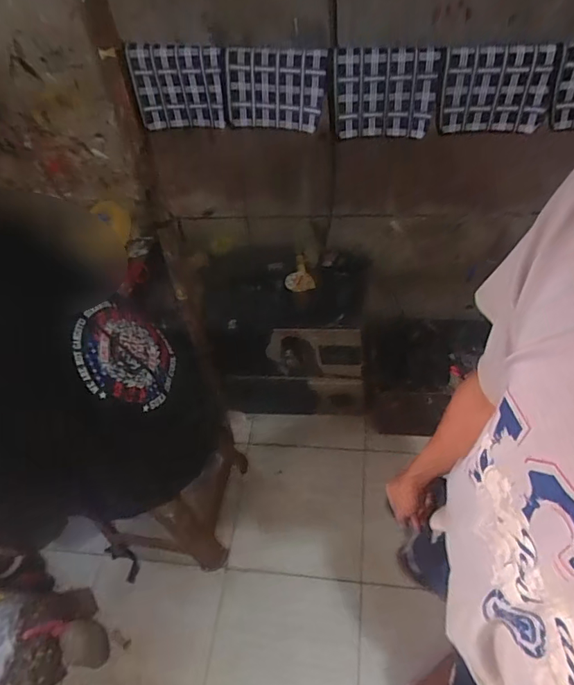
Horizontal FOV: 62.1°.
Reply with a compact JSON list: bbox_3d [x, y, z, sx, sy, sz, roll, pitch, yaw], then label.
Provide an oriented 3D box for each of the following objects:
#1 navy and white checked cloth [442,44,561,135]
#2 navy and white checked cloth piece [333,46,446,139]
[{"bbox_3d":[0.353,-0.428,0.812,0.176,0.131,0.022,1,54,12],"label":"navy and white checked cloth"},{"bbox_3d":[0.171,-0.434,0.837,0.176,0.149,0.015,5,48,7],"label":"navy and white checked cloth piece"}]

